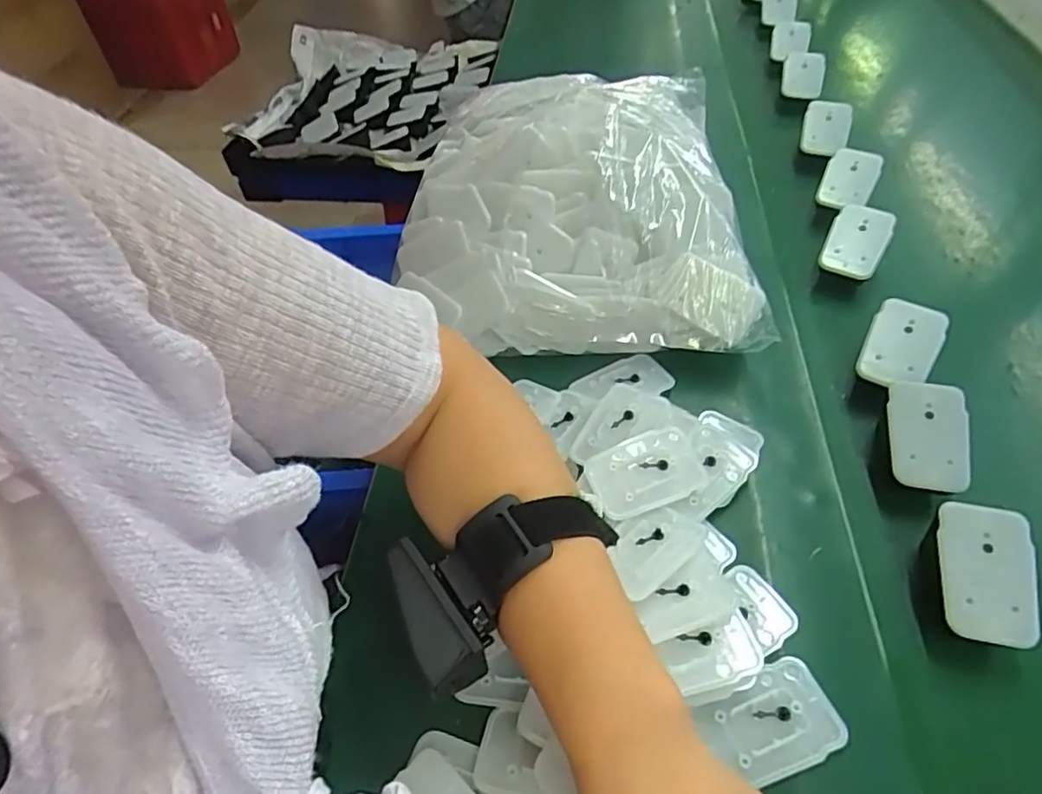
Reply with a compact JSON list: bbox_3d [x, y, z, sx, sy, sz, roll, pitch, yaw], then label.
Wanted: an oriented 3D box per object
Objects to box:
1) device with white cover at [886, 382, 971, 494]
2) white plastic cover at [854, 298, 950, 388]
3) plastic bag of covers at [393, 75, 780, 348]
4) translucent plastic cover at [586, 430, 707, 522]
[{"bbox_3d":[0.246,0.023,0.370,0.040,0.008,0.066,-2,70,26],"label":"device with white cover"},{"bbox_3d":[0.260,-0.034,0.419,0.045,0.010,0.061,25,84,21],"label":"white plastic cover"},{"bbox_3d":[0.045,-0.168,0.516,0.268,0.115,0.284,3,51,7],"label":"plastic bag of covers"},{"bbox_3d":[0.076,0.044,0.370,0.068,0.009,0.042,-17,51,-9],"label":"translucent plastic cover"}]

